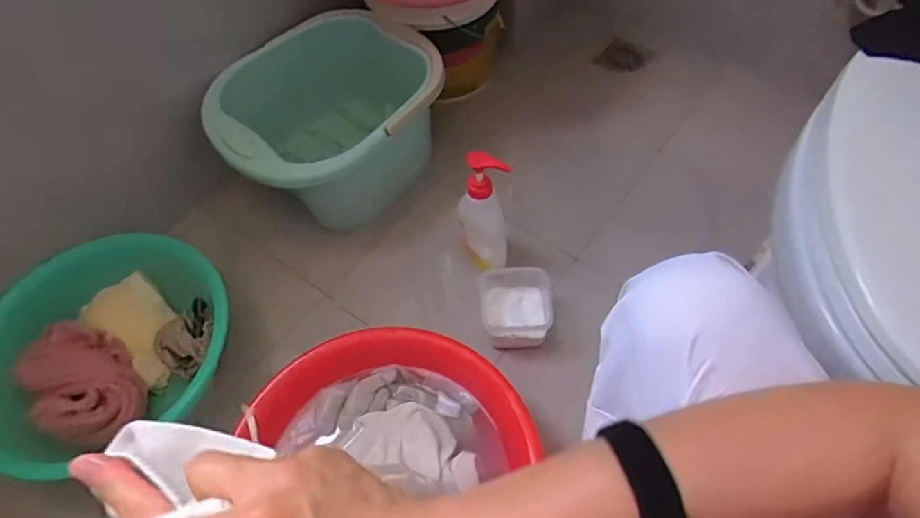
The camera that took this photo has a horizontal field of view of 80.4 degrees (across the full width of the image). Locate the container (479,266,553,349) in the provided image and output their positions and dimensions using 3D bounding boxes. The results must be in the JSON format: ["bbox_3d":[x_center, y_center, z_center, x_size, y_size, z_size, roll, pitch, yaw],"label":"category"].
[{"bbox_3d":[0.086,0.072,0.853,0.107,0.081,0.124,-5,59,1],"label":"container"}]

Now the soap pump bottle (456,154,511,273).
[{"bbox_3d":[0.035,-0.056,0.821,0.072,0.226,0.078,-6,59,1],"label":"soap pump bottle"}]

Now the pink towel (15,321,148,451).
[{"bbox_3d":[-0.542,0.185,0.792,0.180,0.091,0.129,34,68,22],"label":"pink towel"}]

